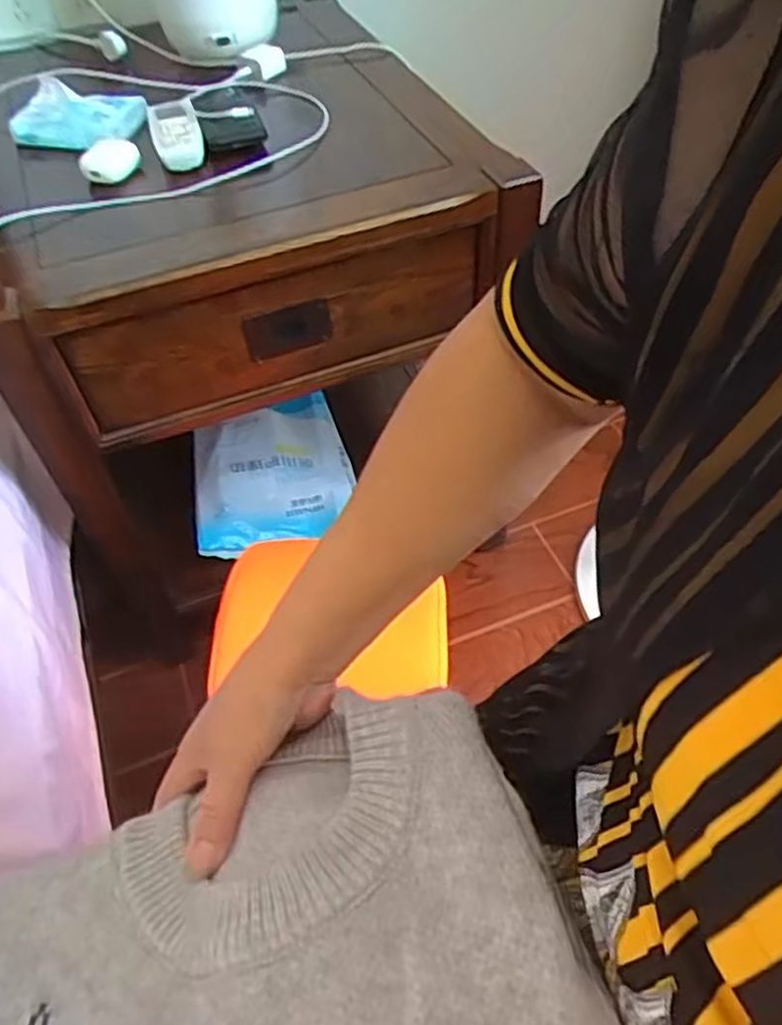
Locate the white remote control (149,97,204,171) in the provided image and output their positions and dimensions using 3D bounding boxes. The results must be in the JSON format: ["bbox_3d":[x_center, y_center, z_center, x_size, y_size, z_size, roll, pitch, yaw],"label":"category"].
[{"bbox_3d":[-0.238,-0.424,0.824,0.050,0.017,0.159,-16,51,-9],"label":"white remote control"}]

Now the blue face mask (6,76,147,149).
[{"bbox_3d":[-0.361,-0.459,0.854,0.154,0.031,0.100,11,52,13],"label":"blue face mask"}]

